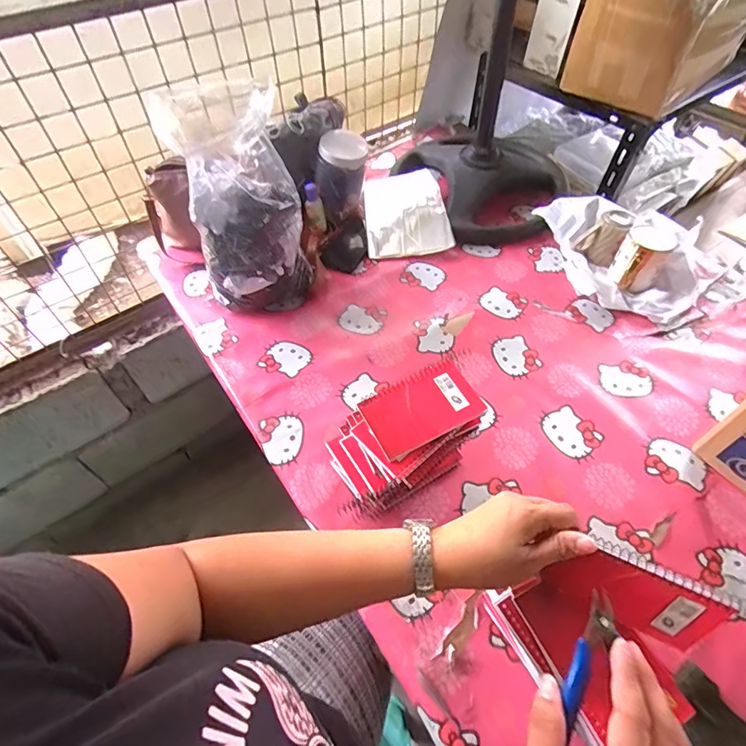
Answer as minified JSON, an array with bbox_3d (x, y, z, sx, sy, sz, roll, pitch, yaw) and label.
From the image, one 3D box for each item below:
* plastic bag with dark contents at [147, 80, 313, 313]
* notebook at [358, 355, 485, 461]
[{"bbox_3d":[-0.211,-0.275,0.732,0.174,0.312,0.174,-13,54,-8],"label":"plastic bag with dark contents"},{"bbox_3d":[0.057,0.039,0.525,0.129,0.012,0.084,-26,58,-15],"label":"notebook"}]

